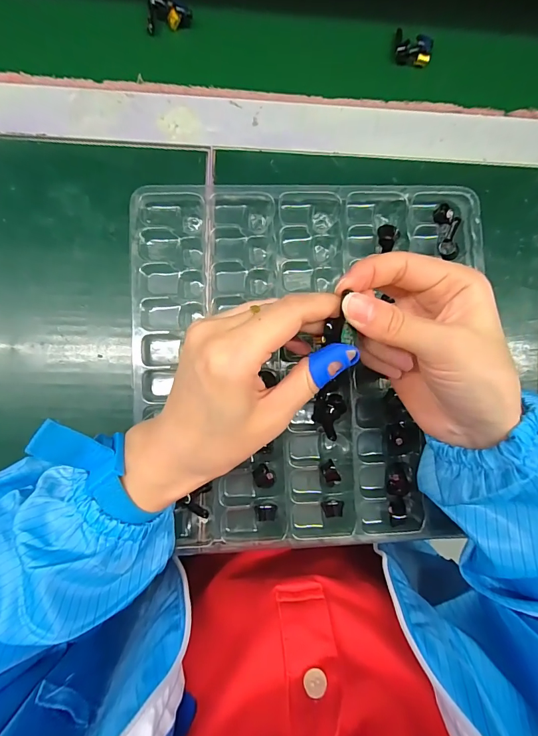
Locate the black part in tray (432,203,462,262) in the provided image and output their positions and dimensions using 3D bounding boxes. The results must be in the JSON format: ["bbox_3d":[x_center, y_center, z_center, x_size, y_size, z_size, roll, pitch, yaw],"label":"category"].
[{"bbox_3d":[0.136,-0.103,0.282,0.019,0.010,0.039,-18,90,-4],"label":"black part in tray"}]

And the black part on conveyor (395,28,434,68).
[{"bbox_3d":[0.119,-0.265,0.311,0.032,0.016,0.018,8,88,-3],"label":"black part on conveyor"}]

